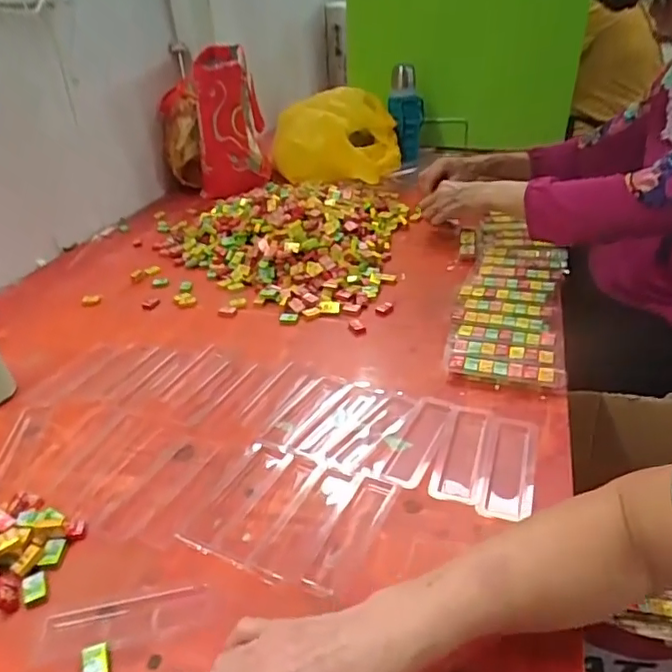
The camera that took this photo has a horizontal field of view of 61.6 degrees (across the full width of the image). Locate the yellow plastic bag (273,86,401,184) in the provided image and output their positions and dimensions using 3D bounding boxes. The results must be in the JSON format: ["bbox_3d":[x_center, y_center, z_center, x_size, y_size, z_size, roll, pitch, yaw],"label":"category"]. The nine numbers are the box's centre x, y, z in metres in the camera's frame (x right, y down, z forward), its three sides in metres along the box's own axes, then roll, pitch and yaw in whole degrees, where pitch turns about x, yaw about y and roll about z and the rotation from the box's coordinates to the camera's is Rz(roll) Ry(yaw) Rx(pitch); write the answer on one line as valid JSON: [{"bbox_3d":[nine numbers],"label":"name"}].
[{"bbox_3d":[0.006,-0.448,1.295,0.280,0.183,0.224,-6,32,-5],"label":"yellow plastic bag"}]

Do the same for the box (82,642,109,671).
[{"bbox_3d":[-0.173,0.235,0.406,0.017,0.005,0.025,-13,33,-15],"label":"box"}]

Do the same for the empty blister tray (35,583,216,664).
[{"bbox_3d":[-0.159,0.218,0.433,0.127,0.006,0.038,-9,32,-10],"label":"empty blister tray"}]

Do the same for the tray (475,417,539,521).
[{"bbox_3d":[0.170,0.126,0.551,0.047,0.008,0.137,9,34,18],"label":"tray"}]

